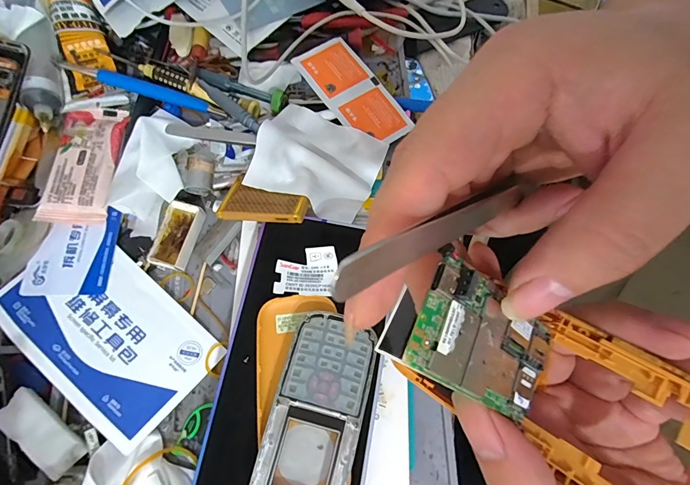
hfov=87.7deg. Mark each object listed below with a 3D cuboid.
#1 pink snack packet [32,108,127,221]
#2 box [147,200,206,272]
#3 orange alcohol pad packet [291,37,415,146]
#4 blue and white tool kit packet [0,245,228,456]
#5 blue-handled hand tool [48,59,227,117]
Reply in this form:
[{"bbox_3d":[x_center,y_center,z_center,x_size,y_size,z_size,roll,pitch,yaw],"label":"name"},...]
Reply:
[{"bbox_3d":[-0.194,-0.060,0.268,0.039,0.014,0.094,-1,74,-1],"label":"pink snack packet"},{"bbox_3d":[-0.121,-0.005,0.261,0.023,0.012,0.048,13,74,3],"label":"box"},{"bbox_3d":[0.006,-0.118,0.282,0.047,0.004,0.099,-36,82,-16],"label":"orange alcohol pad packet"},{"bbox_3d":[-0.158,0.058,0.240,0.133,0.005,0.081,42,69,5],"label":"blue and white tool kit packet"},{"bbox_3d":[-0.159,-0.122,0.284,0.125,0.005,0.010,15,74,-10],"label":"blue-handled hand tool"}]

